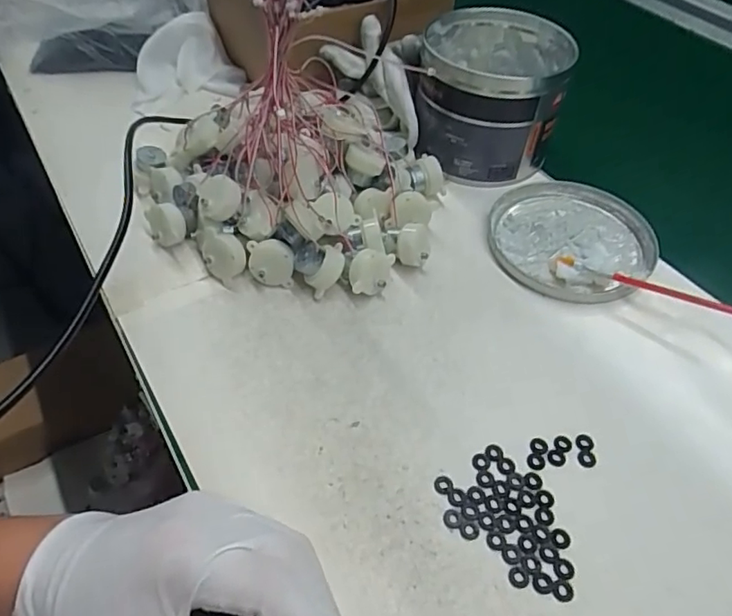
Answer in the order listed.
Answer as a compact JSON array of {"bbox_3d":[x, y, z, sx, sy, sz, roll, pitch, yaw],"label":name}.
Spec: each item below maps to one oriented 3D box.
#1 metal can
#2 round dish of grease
[{"bbox_3d":[0.109,-0.190,0.503,0.117,0.101,0.126,2,49,-2],"label":"metal can"},{"bbox_3d":[0.167,-0.059,0.453,0.126,0.016,0.131,2,49,-2],"label":"round dish of grease"}]

